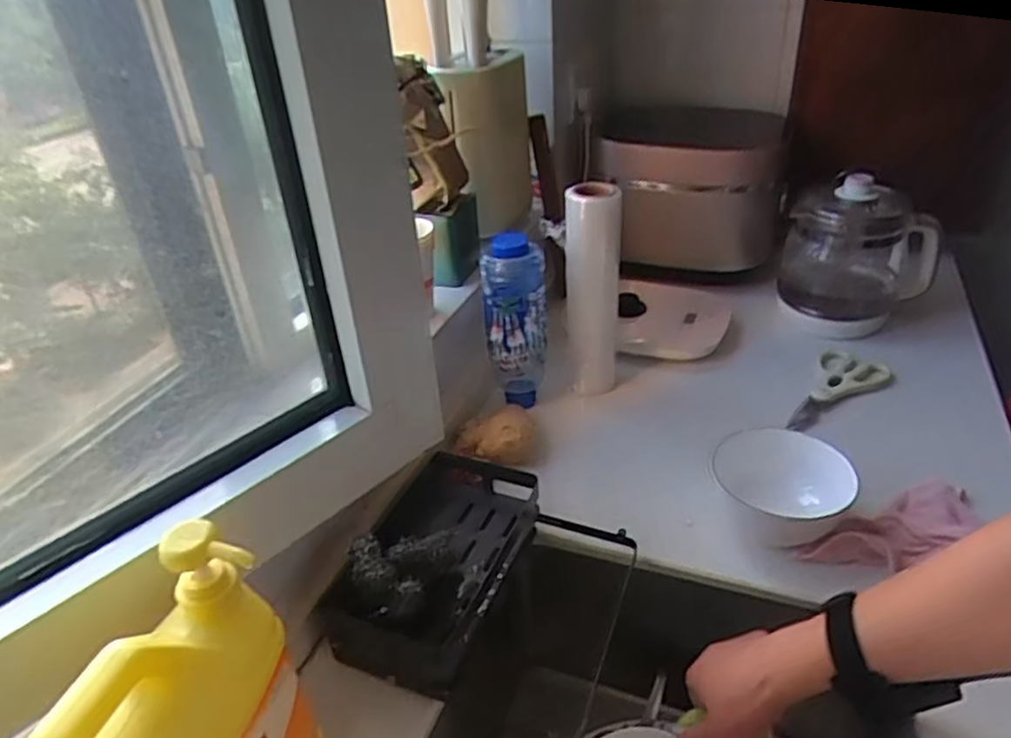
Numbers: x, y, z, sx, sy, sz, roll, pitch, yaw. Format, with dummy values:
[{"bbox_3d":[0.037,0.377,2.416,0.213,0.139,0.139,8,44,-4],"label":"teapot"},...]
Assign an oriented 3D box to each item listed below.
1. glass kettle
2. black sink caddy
[{"bbox_3d":[0.472,-0.169,0.943,0.155,0.176,0.164,-30,41,-33],"label":"glass kettle"},{"bbox_3d":[-0.061,0.158,0.604,0.122,0.076,0.210,9,36,19],"label":"black sink caddy"}]

